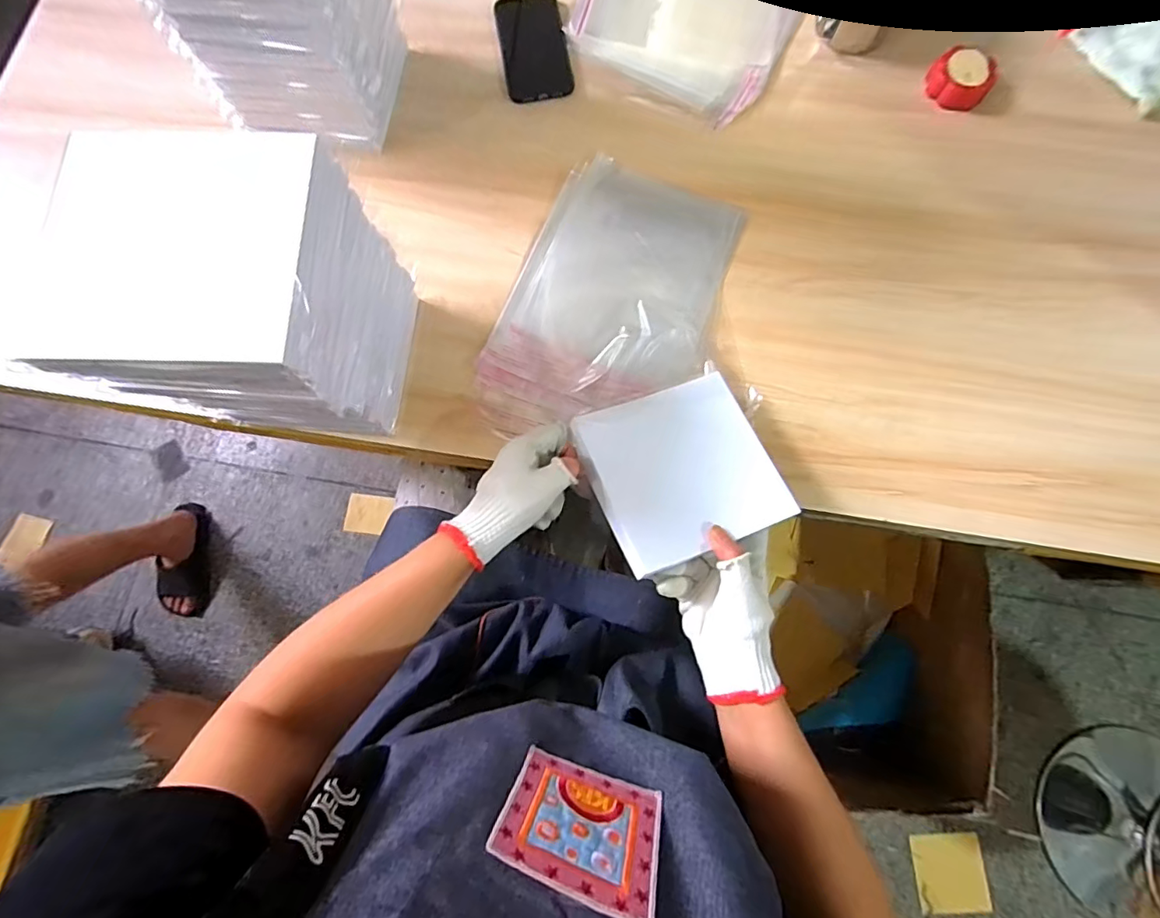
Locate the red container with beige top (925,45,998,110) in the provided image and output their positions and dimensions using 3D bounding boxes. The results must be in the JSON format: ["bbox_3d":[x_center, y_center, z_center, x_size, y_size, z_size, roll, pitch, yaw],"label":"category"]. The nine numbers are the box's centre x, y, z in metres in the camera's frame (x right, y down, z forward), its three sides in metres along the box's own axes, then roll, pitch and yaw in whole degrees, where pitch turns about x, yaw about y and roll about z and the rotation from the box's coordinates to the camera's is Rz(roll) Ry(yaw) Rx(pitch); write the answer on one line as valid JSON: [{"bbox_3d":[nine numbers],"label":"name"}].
[{"bbox_3d":[0.431,-0.430,0.591,0.067,0.024,0.059,36,81,7],"label":"red container with beige top"}]

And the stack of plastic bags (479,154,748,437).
[{"bbox_3d":[0.034,-0.162,0.543,0.207,0.015,0.318,20,79,4],"label":"stack of plastic bags"}]

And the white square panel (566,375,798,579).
[{"bbox_3d":[0.087,0.008,0.456,0.151,0.010,0.148,-20,73,-7],"label":"white square panel"}]

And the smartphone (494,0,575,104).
[{"bbox_3d":[-0.055,-0.490,0.620,0.076,0.004,0.147,-10,78,-2],"label":"smartphone"}]

